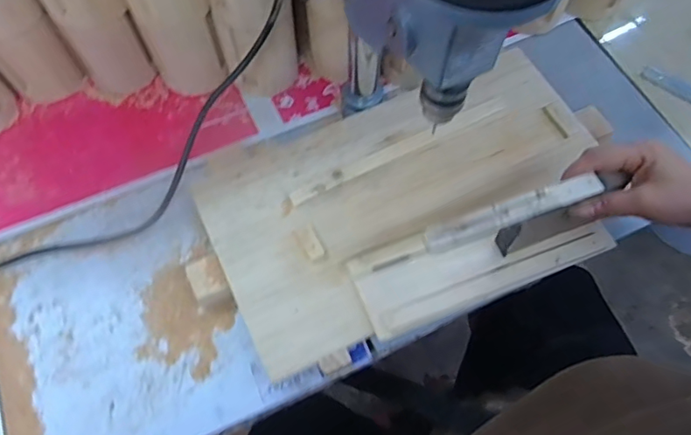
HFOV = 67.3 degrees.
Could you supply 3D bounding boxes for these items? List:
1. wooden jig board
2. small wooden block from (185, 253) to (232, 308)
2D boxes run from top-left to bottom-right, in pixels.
[{"bbox_3d":[0.068,-0.011,0.500,0.382,0.051,0.247,-20,67,-8],"label":"wooden jig board"},{"bbox_3d":[-0.126,0.060,0.481,0.030,0.023,0.043,-24,69,-11],"label":"small wooden block"}]

